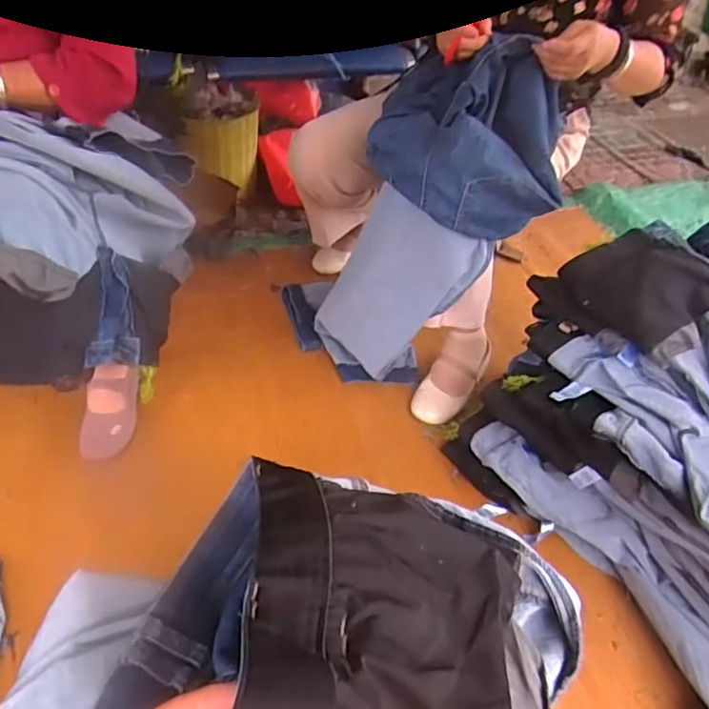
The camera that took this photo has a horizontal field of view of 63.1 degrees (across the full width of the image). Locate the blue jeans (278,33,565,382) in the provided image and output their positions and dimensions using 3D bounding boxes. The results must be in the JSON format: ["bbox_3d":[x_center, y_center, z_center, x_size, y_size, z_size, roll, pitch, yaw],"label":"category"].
[{"bbox_3d":[0.106,-0.215,1.055,0.279,0.669,0.265,20,43,-17],"label":"blue jeans"}]

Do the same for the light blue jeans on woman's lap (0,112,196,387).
[{"bbox_3d":[-0.561,-0.208,0.879,0.537,0.315,0.409,15,46,7],"label":"light blue jeans on woman's lap"}]

